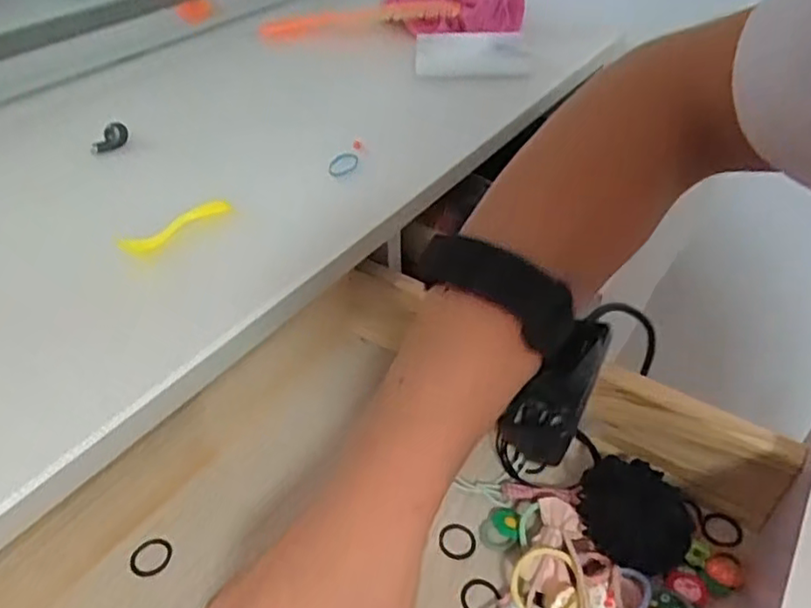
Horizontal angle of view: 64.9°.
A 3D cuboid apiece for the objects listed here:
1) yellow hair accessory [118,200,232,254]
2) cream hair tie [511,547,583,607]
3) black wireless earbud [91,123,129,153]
[{"bbox_3d":[-0.137,-0.047,0.383,0.067,0.015,0.014,-23,46,-20],"label":"yellow hair accessory"},{"bbox_3d":[0.069,0.139,0.313,0.034,0.009,0.036,-3,53,3],"label":"cream hair tie"},{"bbox_3d":[-0.219,-0.122,0.471,0.028,0.016,0.014,-16,44,-12],"label":"black wireless earbud"}]

